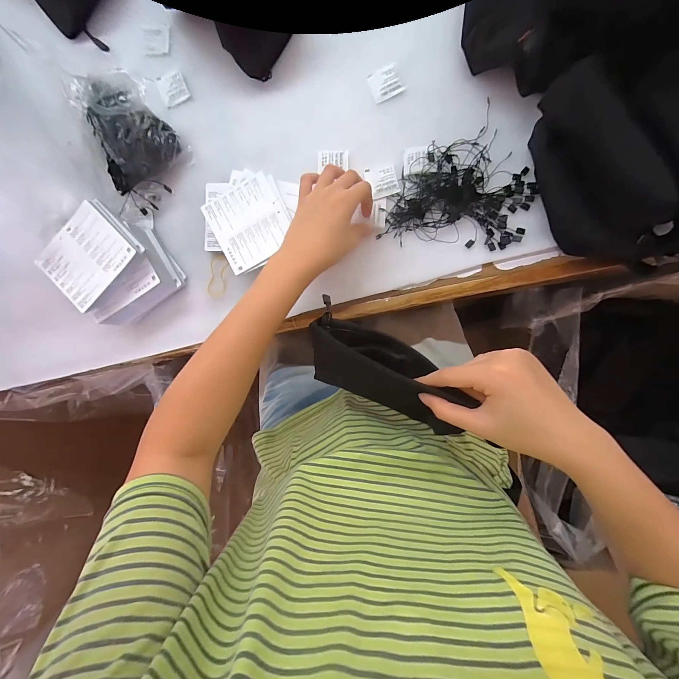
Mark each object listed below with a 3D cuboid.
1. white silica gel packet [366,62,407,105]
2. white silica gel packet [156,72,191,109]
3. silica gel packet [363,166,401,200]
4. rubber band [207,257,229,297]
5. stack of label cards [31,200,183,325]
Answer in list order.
[{"bbox_3d":[0.058,-0.326,0.375,0.040,0.004,0.039,-25,89,5],"label":"white silica gel packet"},{"bbox_3d":[-0.224,-0.340,0.402,0.034,0.004,0.042,-23,89,-3],"label":"white silica gel packet"},{"bbox_3d":[0.054,-0.203,0.379,0.038,0.005,0.041,-13,90,6],"label":"silica gel packet"},{"bbox_3d":[-0.162,-0.084,0.397,0.023,0.004,0.054,8,94,-1],"label":"rubber band"},{"bbox_3d":[-0.281,-0.090,0.374,0.112,0.067,0.118,-38,87,5],"label":"stack of label cards"}]

